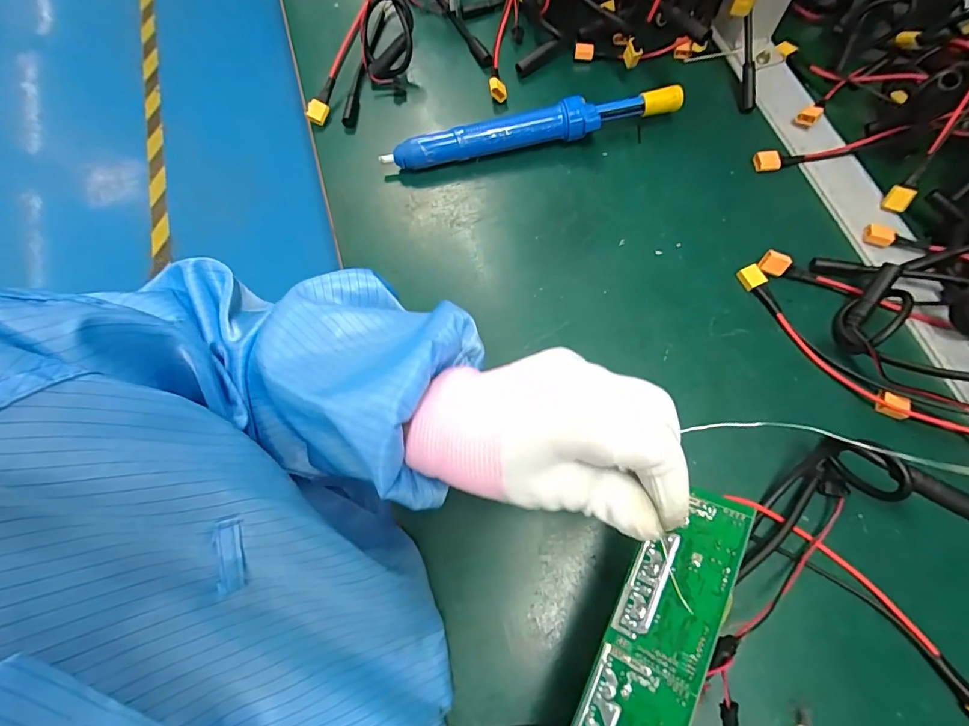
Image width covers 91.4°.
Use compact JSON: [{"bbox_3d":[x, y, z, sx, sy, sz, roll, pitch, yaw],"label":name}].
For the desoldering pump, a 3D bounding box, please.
[{"bbox_3d":[0.041,-0.197,0.407,0.253,0.031,0.024,-10,70,-1],"label":"desoldering pump"}]

